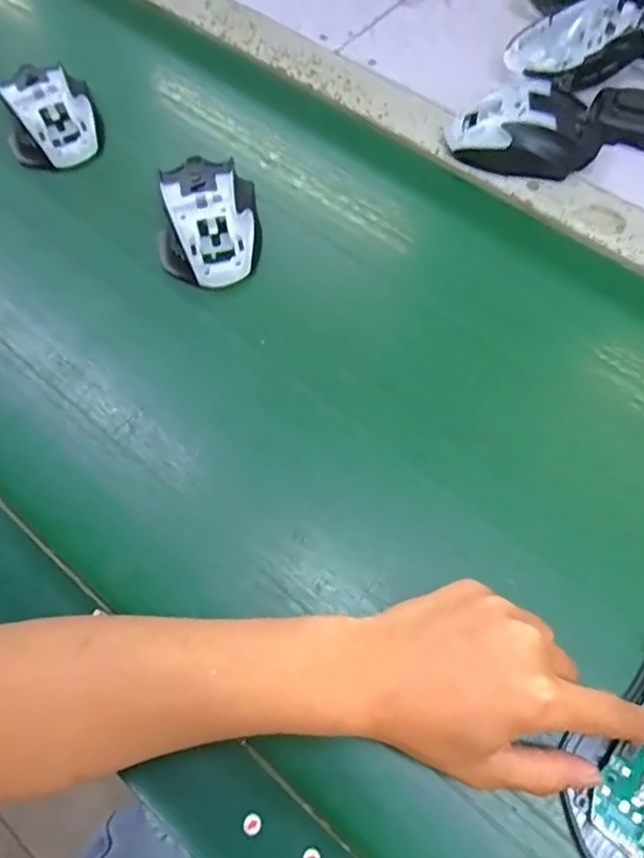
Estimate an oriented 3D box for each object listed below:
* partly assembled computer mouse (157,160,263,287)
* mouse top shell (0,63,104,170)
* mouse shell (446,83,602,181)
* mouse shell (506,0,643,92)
[{"bbox_3d":[-0.085,-0.157,0.430,0.074,0.035,0.105,-3,65,1],"label":"partly assembled computer mouse"},{"bbox_3d":[-0.221,-0.260,0.480,0.082,0.037,0.091,-24,67,-9],"label":"mouse top shell"},{"bbox_3d":[0.159,-0.236,0.460,0.117,0.037,0.070,11,66,7],"label":"mouse shell"},{"bbox_3d":[0.214,-0.325,0.499,0.109,0.039,0.073,-15,66,-5],"label":"mouse shell"}]

